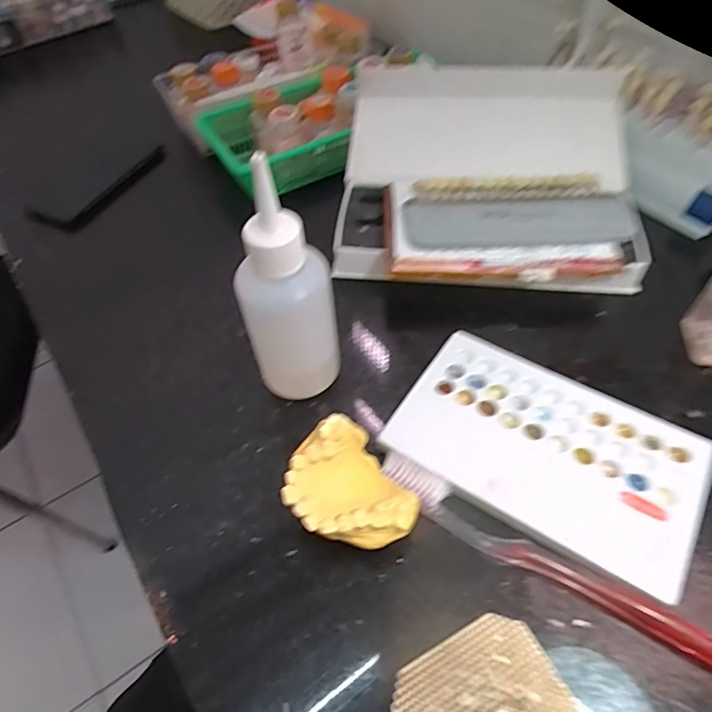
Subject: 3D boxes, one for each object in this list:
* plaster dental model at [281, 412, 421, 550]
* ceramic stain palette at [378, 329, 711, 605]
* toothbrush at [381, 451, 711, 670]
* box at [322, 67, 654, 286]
[{"bbox_3d":[-0.003,0.069,0.249,0.067,0.036,0.052,36,63,27],"label":"plaster dental model"},{"bbox_3d":[0.103,0.049,0.274,0.153,0.012,0.095,25,59,22],"label":"ceramic stain palette"},{"bbox_3d":[0.093,0.099,0.235,0.185,0.012,0.019,26,59,22],"label":"toothbrush"},{"bbox_3d":[0.096,-0.135,0.383,0.212,0.059,0.202,2,53,6],"label":"box"}]

